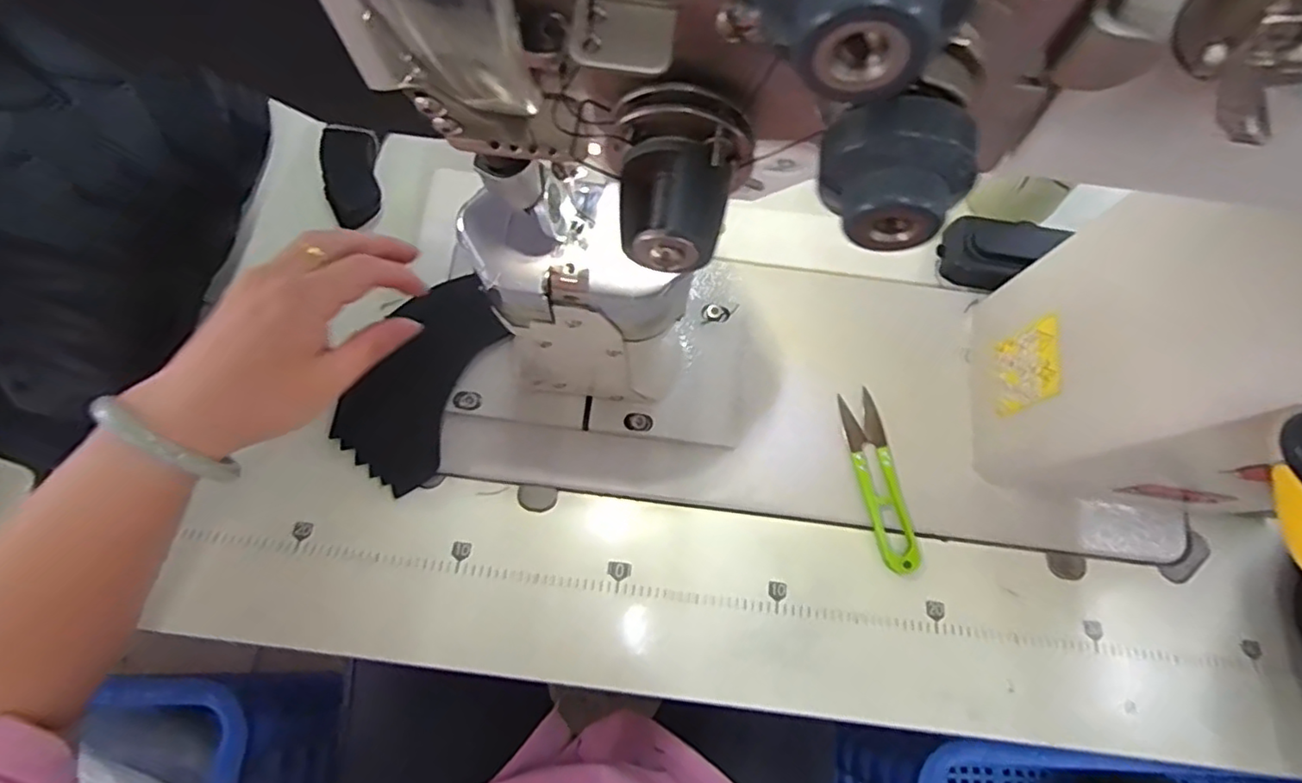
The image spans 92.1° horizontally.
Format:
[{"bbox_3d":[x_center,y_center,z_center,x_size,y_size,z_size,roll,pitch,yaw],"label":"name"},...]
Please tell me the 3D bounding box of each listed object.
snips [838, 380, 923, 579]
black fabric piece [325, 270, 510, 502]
[{"bbox_3d":[0.151,0.059,0.415,0.026,0.008,0.117,-11,74,-5],"label":"snips"},{"bbox_3d":[-0.151,-0.011,0.415,0.074,0.008,0.140,27,85,12],"label":"black fabric piece"}]

